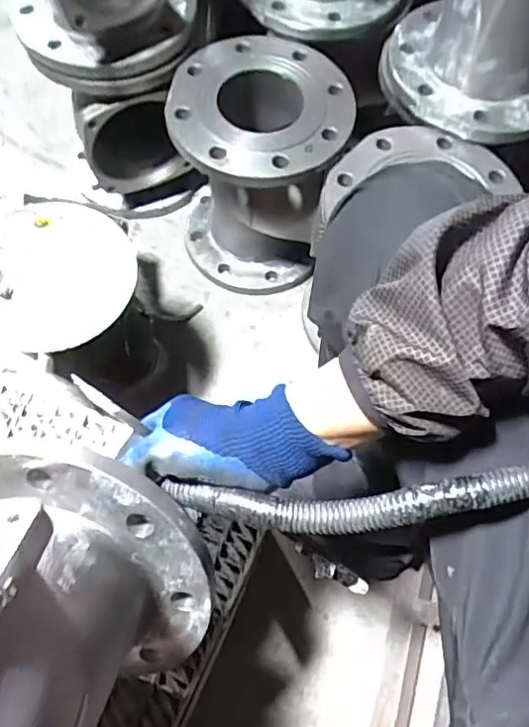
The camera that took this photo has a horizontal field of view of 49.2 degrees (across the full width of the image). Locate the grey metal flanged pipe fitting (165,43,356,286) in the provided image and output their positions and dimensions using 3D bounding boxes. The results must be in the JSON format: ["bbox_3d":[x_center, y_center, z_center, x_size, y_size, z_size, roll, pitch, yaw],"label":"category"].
[{"bbox_3d":[-0.008,-0.236,0.777,0.208,0.284,0.186,-2,67,-3],"label":"grey metal flanged pipe fitting"}]

